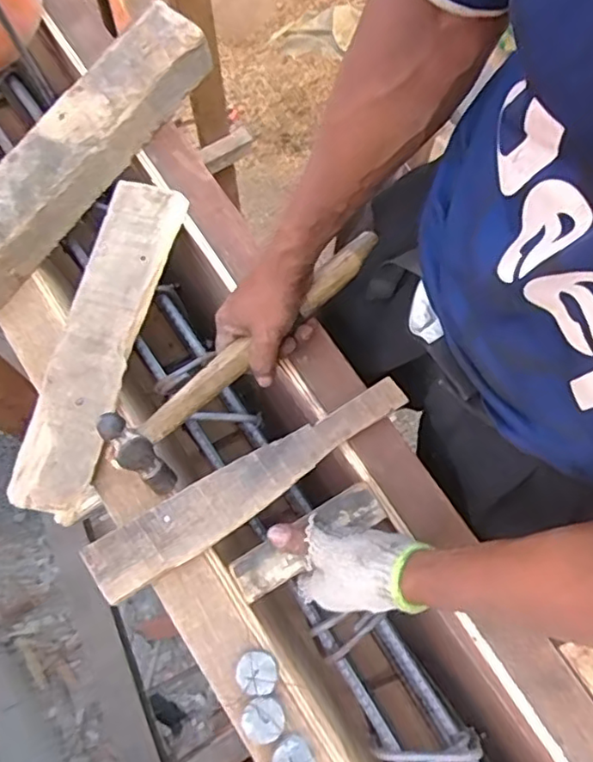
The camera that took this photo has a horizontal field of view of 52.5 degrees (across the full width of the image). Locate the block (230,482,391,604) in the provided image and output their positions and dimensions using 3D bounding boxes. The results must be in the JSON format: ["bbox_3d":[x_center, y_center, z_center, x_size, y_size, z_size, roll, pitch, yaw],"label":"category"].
[{"bbox_3d":[0.011,0.145,0.551,0.148,0.015,0.040,-31,77,-9],"label":"block"}]

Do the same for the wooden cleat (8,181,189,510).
[{"bbox_3d":[-0.198,-0.046,0.607,0.077,0.019,0.345,14,74,3],"label":"wooden cleat"}]

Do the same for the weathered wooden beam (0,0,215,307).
[{"bbox_3d":[-0.240,-0.249,0.650,0.085,0.067,0.374,37,77,9],"label":"weathered wooden beam"}]

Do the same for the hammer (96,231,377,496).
[{"bbox_3d":[-0.040,-0.030,0.576,0.323,0.054,0.072,-42,79,-9],"label":"hammer"}]

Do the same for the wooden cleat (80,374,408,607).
[{"bbox_3d":[-0.042,0.097,0.570,0.331,0.018,0.057,-30,77,-9],"label":"wooden cleat"}]

